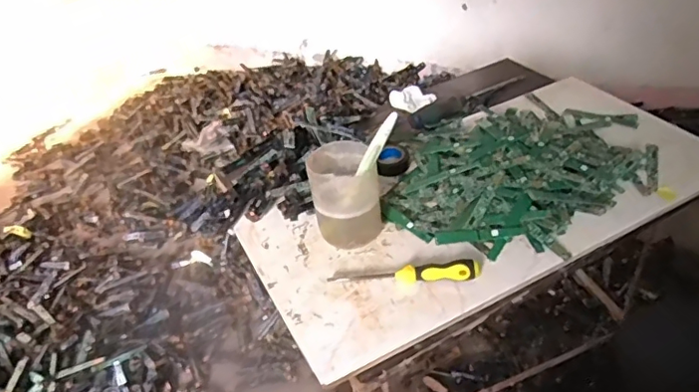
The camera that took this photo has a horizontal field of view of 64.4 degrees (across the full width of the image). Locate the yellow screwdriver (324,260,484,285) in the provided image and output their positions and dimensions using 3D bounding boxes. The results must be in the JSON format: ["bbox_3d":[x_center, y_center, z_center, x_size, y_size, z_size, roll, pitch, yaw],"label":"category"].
[{"bbox_3d":[0.058,0.080,0.593,0.156,0.024,0.021,-1,38,6],"label":"yellow screwdriver"}]

